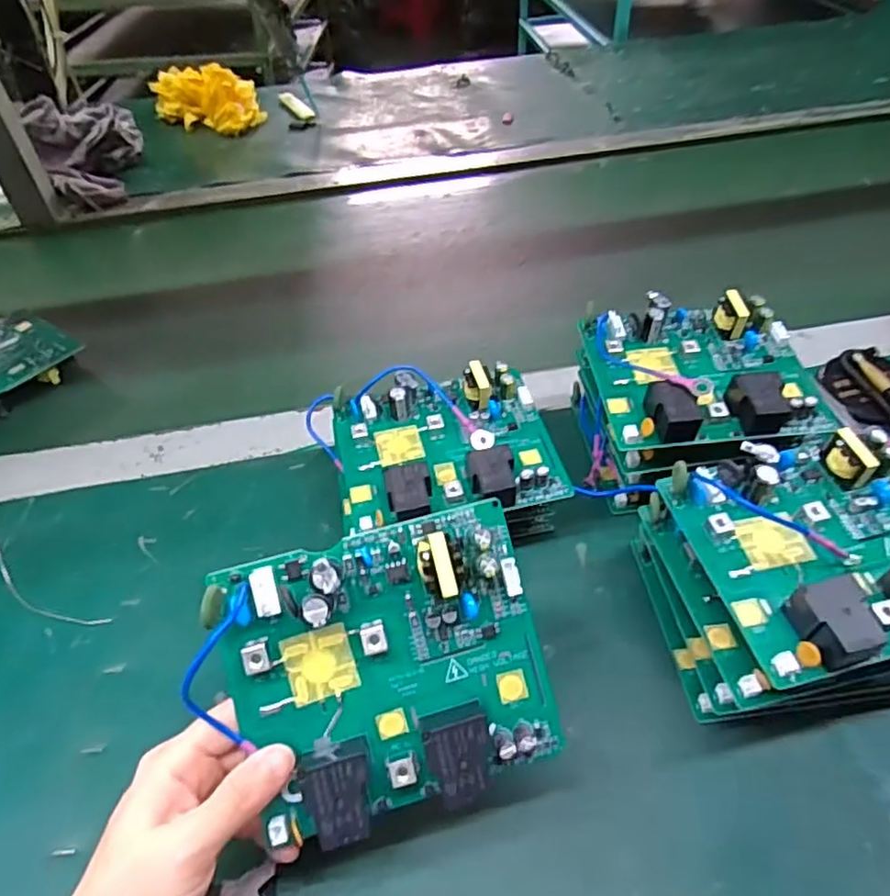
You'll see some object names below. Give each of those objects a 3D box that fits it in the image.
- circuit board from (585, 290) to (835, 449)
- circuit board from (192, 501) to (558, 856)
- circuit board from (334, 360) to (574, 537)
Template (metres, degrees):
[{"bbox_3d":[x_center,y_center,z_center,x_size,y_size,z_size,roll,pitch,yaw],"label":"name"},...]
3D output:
[{"bbox_3d":[0.161,-0.054,0.399,0.132,0.032,0.109,-6,46,-2],"label":"circuit board"},{"bbox_3d":[-0.026,0.092,0.264,0.136,0.022,0.111,-14,86,-8],"label":"circuit board"},{"bbox_3d":[-0.001,-0.003,0.393,0.132,0.028,0.104,-13,47,-8],"label":"circuit board"}]

